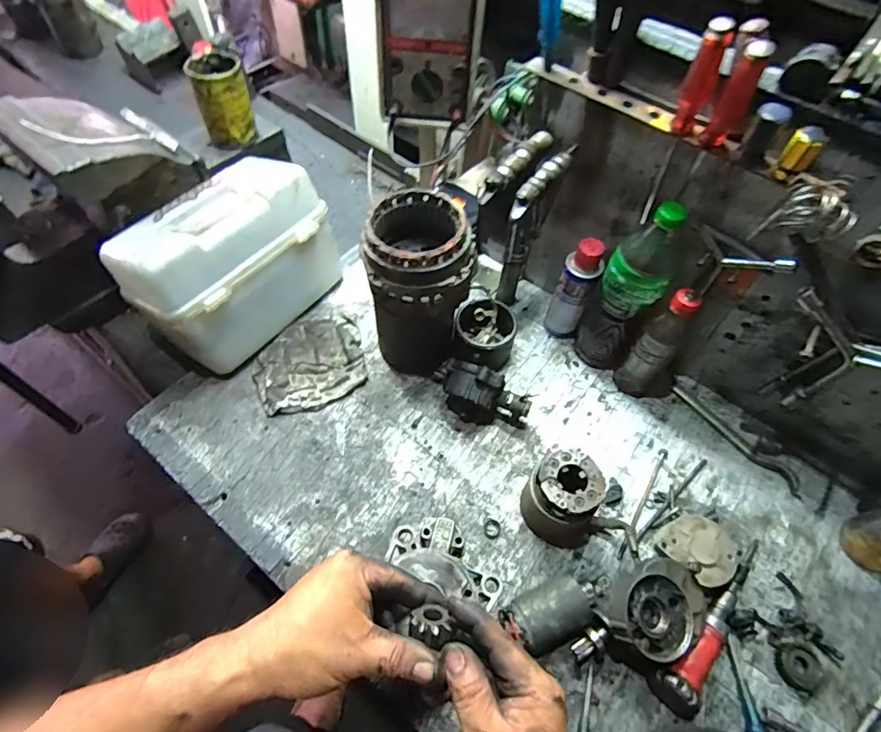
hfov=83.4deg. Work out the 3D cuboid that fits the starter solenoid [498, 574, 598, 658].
[{"bbox_3d":[0.124,0.271,0.543,0.106,0.057,0.061,-23,62,-16],"label":"starter solenoid"}]

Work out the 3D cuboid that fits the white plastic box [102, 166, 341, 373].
[{"bbox_3d":[-0.296,-0.148,0.713,0.174,0.182,0.269,32,62,15],"label":"white plastic box"}]

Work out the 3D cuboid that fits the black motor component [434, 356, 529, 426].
[{"bbox_3d":[0.049,0.036,0.669,0.143,0.087,0.054,31,62,15],"label":"black motor component"}]

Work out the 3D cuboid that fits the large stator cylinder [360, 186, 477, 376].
[{"bbox_3d":[-0.031,-0.099,0.660,0.126,0.236,0.126,-6,59,-7],"label":"large stator cylinder"}]

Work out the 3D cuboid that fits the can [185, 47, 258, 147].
[{"bbox_3d":[-0.338,-0.412,0.771,0.078,0.109,0.074,-20,62,-15],"label":"can"}]

